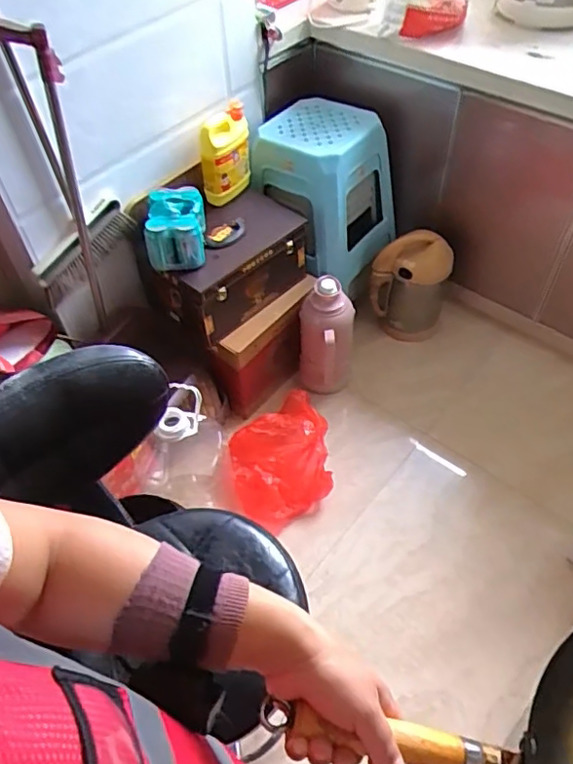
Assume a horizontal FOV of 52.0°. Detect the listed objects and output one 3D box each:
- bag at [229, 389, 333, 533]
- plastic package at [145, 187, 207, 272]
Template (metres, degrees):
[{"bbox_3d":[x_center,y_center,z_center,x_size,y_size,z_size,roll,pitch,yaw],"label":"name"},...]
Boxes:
[{"bbox_3d":[-0.013,0.211,1.540,0.285,0.153,0.258,-27,56,-18],"label":"bag"},{"bbox_3d":[-0.262,-0.368,1.411,0.134,0.118,0.166,0,52,2],"label":"plastic package"}]

